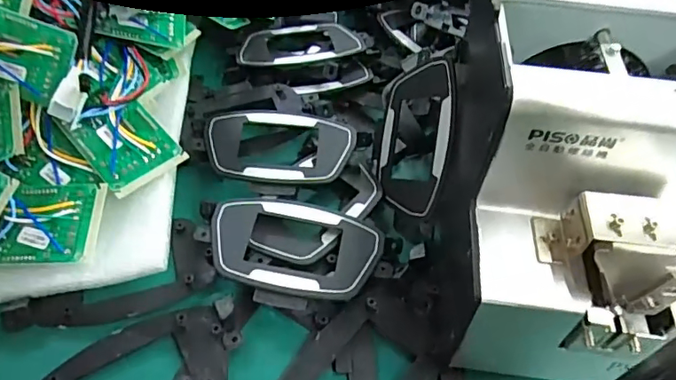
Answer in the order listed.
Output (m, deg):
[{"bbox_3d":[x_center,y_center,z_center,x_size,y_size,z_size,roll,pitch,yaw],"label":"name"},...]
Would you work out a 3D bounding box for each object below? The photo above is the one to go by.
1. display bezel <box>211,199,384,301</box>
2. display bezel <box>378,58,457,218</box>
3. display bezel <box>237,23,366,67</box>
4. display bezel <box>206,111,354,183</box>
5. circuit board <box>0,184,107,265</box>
[{"bbox_3d":[-0.027,0.035,0.316,0.101,0.013,0.063,12,53,6],"label":"display bezel"},{"bbox_3d":[0.050,-0.034,0.342,0.009,0.065,0.099,10,81,-37],"label":"display bezel"},{"bbox_3d":[-0.031,-0.123,0.437,0.101,0.014,0.063,-2,53,-4],"label":"display bezel"},{"bbox_3d":[-0.041,-0.032,0.364,0.102,0.007,0.064,6,53,2],"label":"display bezel"},{"bbox_3d":[-0.169,0.017,0.305,0.063,0.011,0.048,2,52,-1],"label":"circuit board"}]

